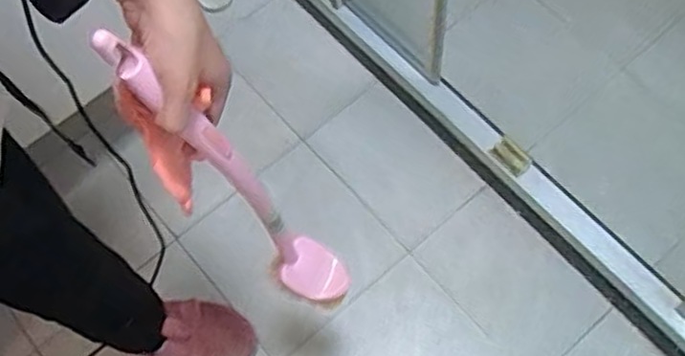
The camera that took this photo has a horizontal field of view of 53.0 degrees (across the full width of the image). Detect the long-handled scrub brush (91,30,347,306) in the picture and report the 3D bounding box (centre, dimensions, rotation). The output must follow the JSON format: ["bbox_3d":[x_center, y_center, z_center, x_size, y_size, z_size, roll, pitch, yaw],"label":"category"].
[{"bbox_3d":[-0.076,0.019,0.608,0.058,0.468,0.057,25,72,24],"label":"long-handled scrub brush"}]

